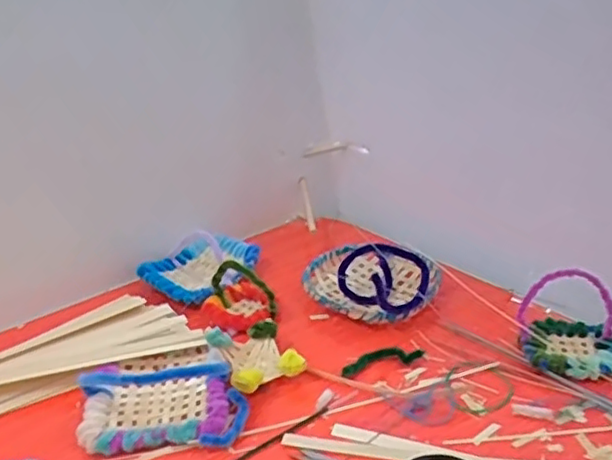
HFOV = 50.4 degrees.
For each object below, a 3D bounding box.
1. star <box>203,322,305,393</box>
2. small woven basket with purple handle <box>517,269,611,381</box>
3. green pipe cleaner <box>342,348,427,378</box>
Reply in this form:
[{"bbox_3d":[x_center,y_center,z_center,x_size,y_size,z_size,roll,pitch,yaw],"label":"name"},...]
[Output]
[{"bbox_3d":[-0.036,0.088,0.457,0.052,0.026,0.065,-16,29,-26],"label":"star"},{"bbox_3d":[0.184,0.061,0.448,0.071,0.060,0.057,13,30,28],"label":"small woven basket with purple handle"},{"bbox_3d":[0.053,0.092,0.465,0.061,0.007,0.018,-10,27,-16],"label":"green pipe cleaner"}]

